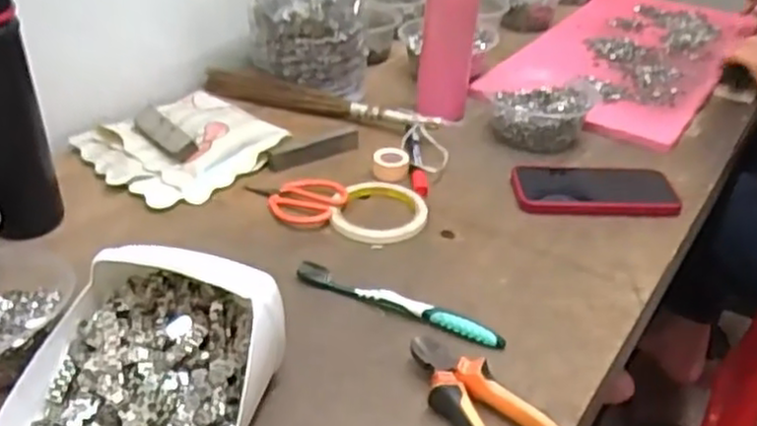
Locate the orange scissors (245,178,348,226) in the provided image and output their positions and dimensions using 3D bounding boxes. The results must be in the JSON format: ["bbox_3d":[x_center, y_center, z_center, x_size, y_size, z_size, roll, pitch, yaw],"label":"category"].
[{"bbox_3d":[-0.088,-0.017,0.744,0.103,0.016,0.068,19,37,20],"label":"orange scissors"}]

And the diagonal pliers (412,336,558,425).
[{"bbox_3d":[0.074,0.139,0.511,0.052,0.025,0.147,-21,42,-33],"label":"diagonal pliers"}]

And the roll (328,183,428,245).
[{"bbox_3d":[0.003,0.000,0.725,0.088,0.010,0.093,3,34,-2],"label":"roll"}]

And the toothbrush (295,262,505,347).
[{"bbox_3d":[0.015,0.073,0.609,0.187,0.011,0.022,17,36,17],"label":"toothbrush"}]

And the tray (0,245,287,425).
[{"bbox_3d":[-0.156,0.104,0.483,0.154,0.076,0.165,12,35,11],"label":"tray"}]

